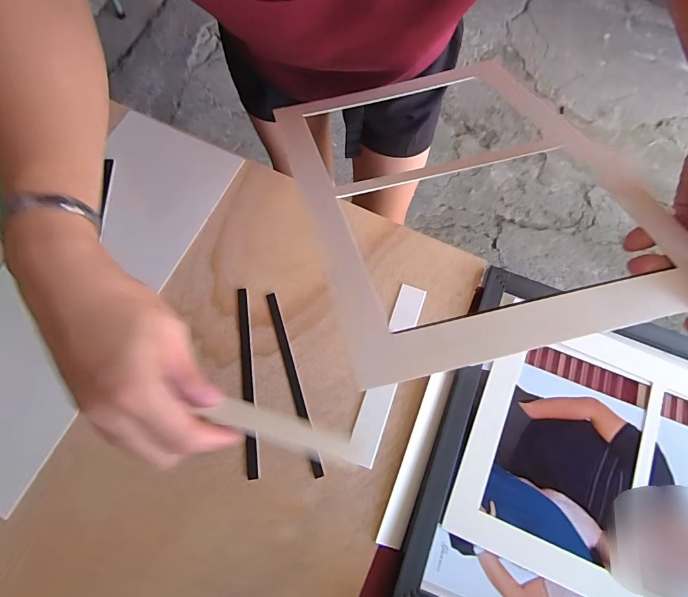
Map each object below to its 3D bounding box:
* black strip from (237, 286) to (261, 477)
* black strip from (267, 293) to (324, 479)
[{"bbox_3d":[-0.090,0.073,0.358,0.012,0.004,0.173,-7,73,-4],"label":"black strip"},{"bbox_3d":[-0.047,0.076,0.359,0.009,0.004,0.173,-16,74,-6],"label":"black strip"}]

